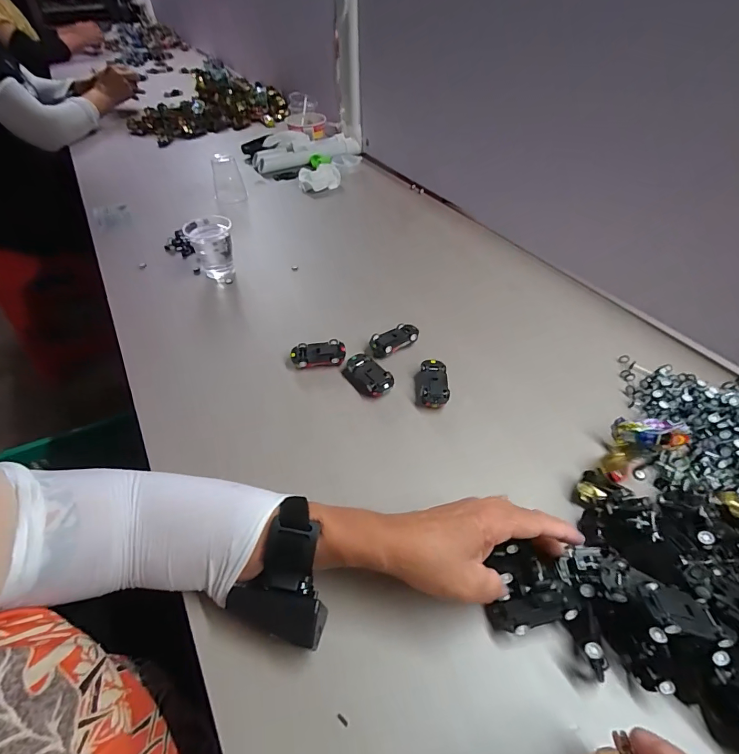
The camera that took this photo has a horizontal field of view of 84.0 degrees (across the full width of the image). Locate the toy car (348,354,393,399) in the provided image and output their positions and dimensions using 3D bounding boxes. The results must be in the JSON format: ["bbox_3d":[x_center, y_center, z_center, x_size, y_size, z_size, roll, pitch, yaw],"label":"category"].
[{"bbox_3d":[-0.002,0.000,0.479,0.037,0.019,0.061,-30,54,-21],"label":"toy car"}]

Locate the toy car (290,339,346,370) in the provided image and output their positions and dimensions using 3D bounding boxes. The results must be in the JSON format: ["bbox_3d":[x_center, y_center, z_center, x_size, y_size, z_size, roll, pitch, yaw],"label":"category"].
[{"bbox_3d":[-0.062,-0.023,0.503,0.064,0.025,0.030,-10,49,-5],"label":"toy car"}]

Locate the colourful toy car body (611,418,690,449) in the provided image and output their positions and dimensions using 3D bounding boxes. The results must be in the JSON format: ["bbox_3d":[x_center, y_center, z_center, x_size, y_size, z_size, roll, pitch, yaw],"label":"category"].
[{"bbox_3d":[0.273,0.057,0.404,0.062,0.031,0.022,1,49,4],"label":"colourful toy car body"}]

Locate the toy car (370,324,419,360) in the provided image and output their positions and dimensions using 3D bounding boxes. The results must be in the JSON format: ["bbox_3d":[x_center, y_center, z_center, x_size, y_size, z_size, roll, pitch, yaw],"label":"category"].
[{"bbox_3d":[0.030,-0.045,0.517,0.065,0.020,0.030,-26,52,-18],"label":"toy car"}]

